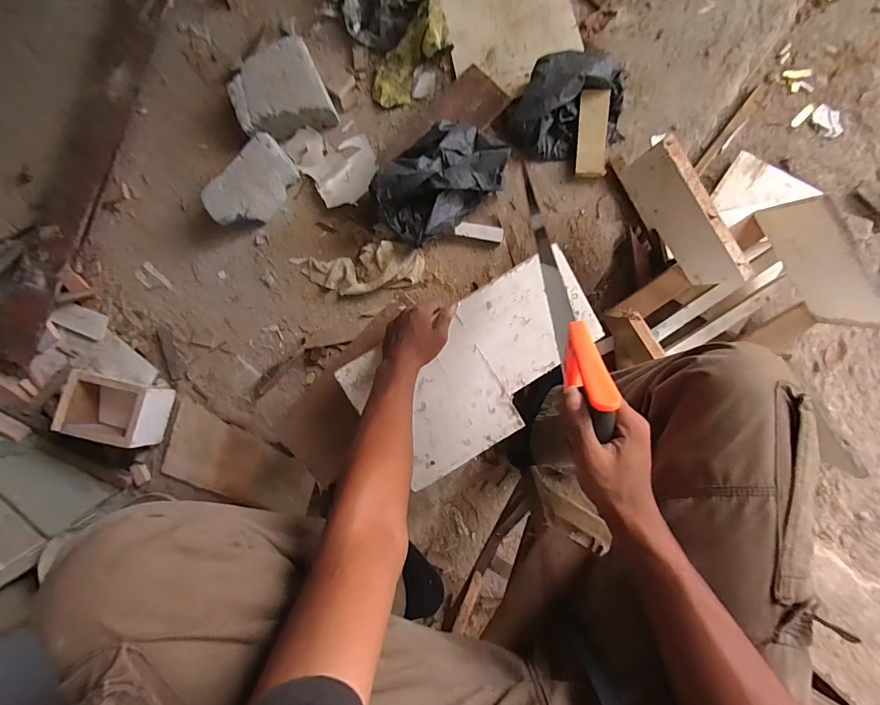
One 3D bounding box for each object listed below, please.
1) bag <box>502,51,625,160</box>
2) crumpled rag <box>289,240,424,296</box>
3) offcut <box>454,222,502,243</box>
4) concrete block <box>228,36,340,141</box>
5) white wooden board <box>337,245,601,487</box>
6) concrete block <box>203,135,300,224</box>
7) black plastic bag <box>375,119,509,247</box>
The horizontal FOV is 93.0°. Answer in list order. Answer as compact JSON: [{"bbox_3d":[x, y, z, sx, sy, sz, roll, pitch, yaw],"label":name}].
[{"bbox_3d":[0.252,-0.503,0.849,0.246,0.079,0.190,3,89,5],"label":"bag"},{"bbox_3d":[-0.181,-0.179,0.910,0.290,0.046,0.102,-7,88,5],"label":"crumpled rag"},{"bbox_3d":[0.084,-0.257,0.884,0.100,0.017,0.029,14,90,5],"label":"offcut"},{"bbox_3d":[-0.353,-0.573,0.931,0.201,0.073,0.190,-18,87,5],"label":"concrete block"},{"bbox_3d":[0.065,0.029,0.634,0.373,0.008,0.217,-30,98,1],"label":"white wooden board"},{"bbox_3d":[-0.413,-0.366,0.928,0.120,0.072,0.213,43,93,5],"label":"concrete block"},{"bbox_3d":[-0.001,-0.353,0.848,0.272,0.107,0.171,-39,83,3],"label":"black plastic bag"}]

